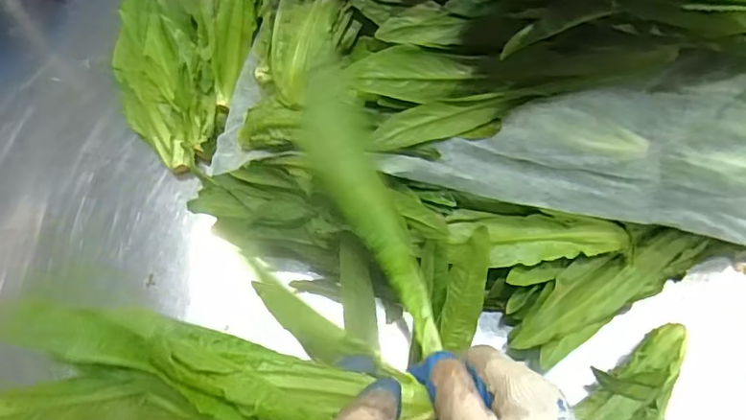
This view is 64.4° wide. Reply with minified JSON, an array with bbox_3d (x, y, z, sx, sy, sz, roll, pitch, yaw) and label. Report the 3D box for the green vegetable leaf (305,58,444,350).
[{"bbox_3d":[-0.003,-0.002,0.365,0.038,0.021,0.180,-23,83,-7],"label":"green vegetable leaf"}]

